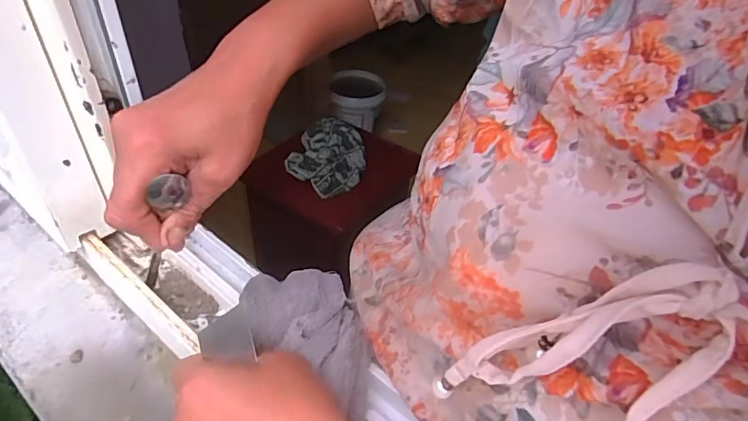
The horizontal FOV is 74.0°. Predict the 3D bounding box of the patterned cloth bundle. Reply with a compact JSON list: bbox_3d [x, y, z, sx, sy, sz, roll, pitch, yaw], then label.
[{"bbox_3d":[-0.117,-0.146,1.284,0.197,0.050,0.268,15,43,10],"label":"patterned cloth bundle"}]

